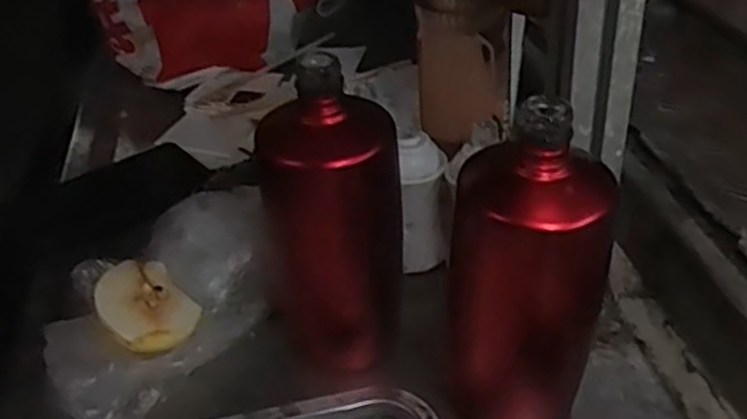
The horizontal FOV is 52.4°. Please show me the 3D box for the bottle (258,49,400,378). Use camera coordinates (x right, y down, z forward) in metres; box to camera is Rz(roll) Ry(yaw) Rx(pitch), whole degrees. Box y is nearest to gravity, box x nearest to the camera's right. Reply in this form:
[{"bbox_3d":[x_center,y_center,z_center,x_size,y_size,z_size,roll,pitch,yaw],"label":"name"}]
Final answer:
[{"bbox_3d":[-0.026,0.006,0.461,0.066,0.187,0.066,-18,39,-19],"label":"bottle"}]

